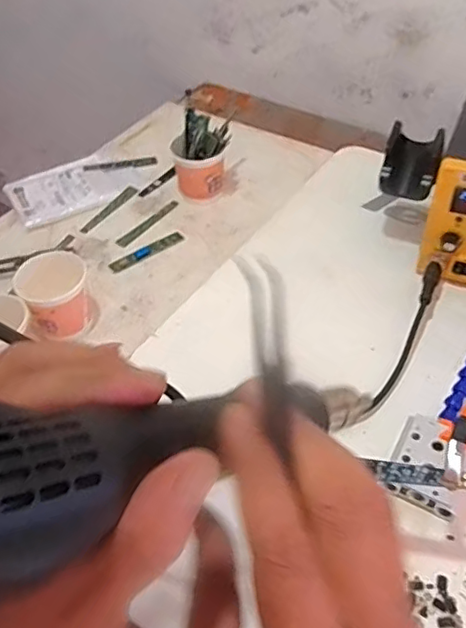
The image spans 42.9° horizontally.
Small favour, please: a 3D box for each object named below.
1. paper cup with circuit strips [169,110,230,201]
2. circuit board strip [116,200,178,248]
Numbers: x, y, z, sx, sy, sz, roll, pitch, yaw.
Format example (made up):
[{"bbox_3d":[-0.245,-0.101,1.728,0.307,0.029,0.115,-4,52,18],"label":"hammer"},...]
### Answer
[{"bbox_3d":[-0.036,-0.187,0.730,0.062,0.094,0.066,-2,47,2],"label":"paper cup with circuit strips"},{"bbox_3d":[-0.104,-0.113,0.733,0.015,0.004,0.103,27,55,27],"label":"circuit board strip"}]

